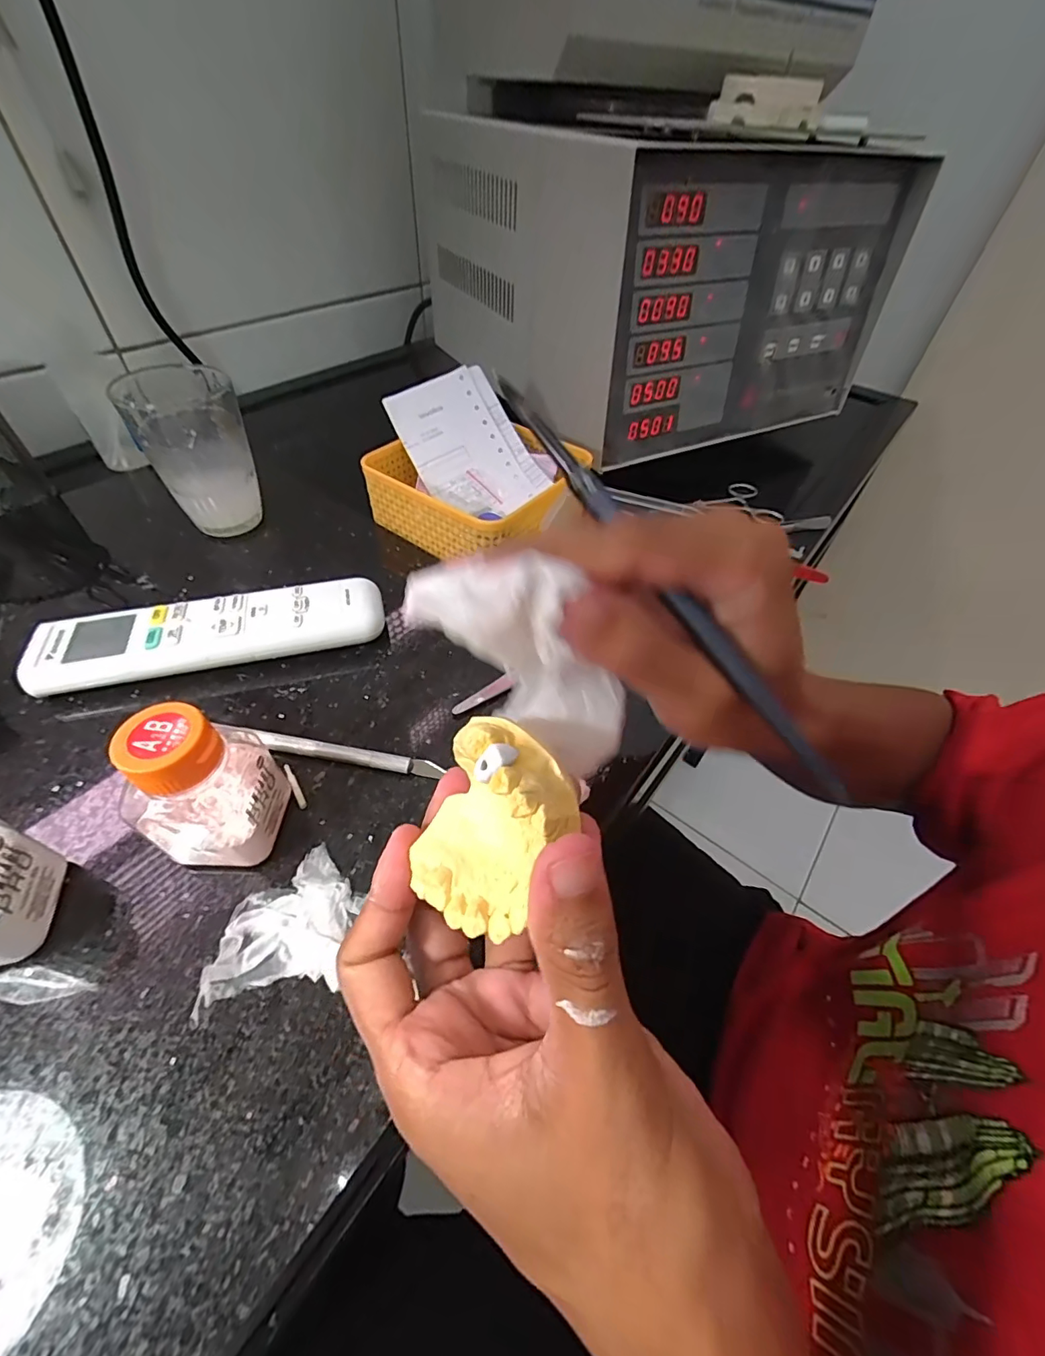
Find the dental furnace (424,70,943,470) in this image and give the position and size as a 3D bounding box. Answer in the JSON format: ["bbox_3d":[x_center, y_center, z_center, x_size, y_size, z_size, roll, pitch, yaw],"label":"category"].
[{"bbox_3d":[0.114,-0.424,0.495,0.301,0.209,0.366,-24,56,-23],"label":"dental furnace"}]

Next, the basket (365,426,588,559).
[{"bbox_3d":[-0.032,-0.148,0.384,0.135,0.047,0.131,30,54,20],"label":"basket"}]

